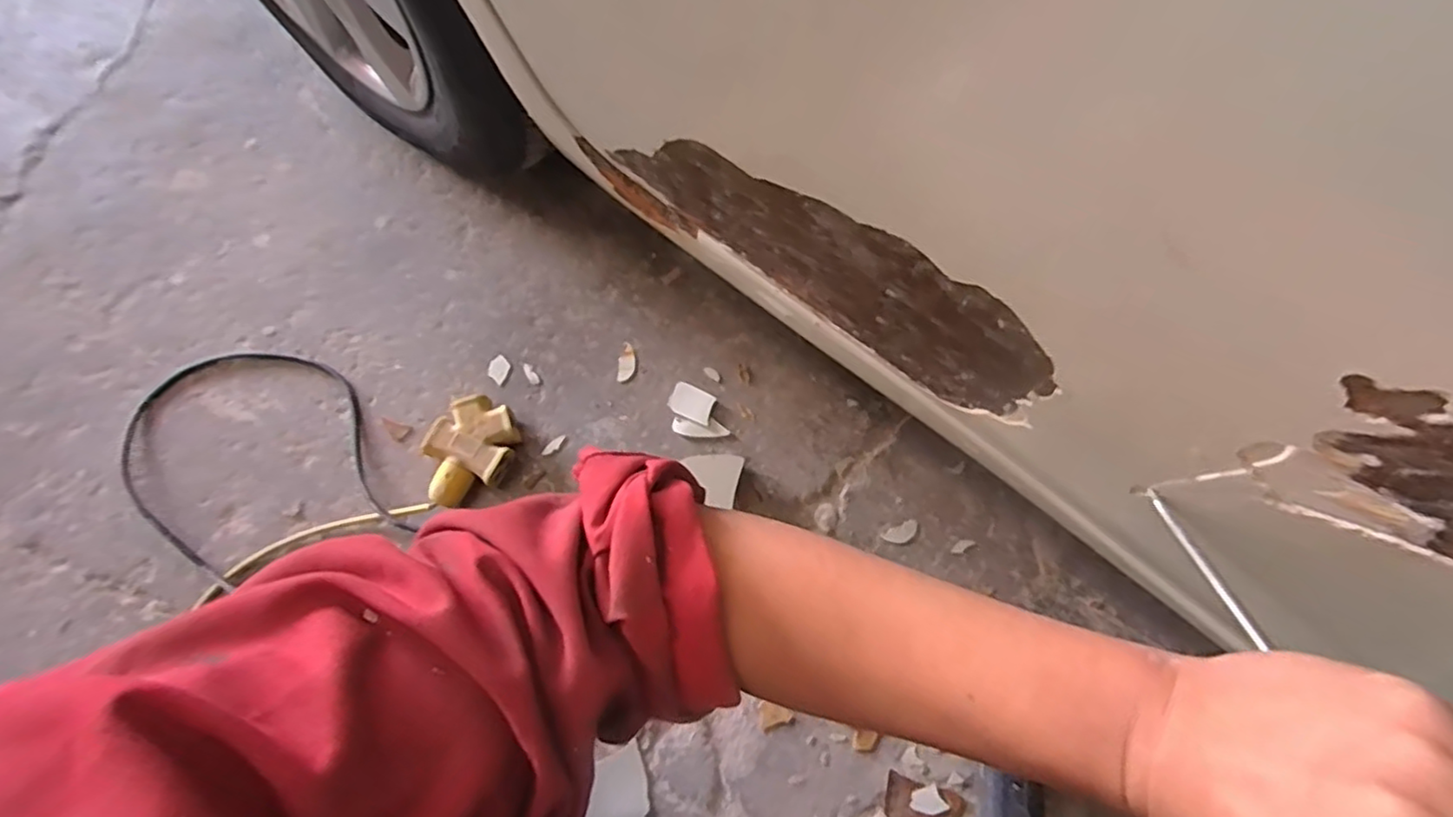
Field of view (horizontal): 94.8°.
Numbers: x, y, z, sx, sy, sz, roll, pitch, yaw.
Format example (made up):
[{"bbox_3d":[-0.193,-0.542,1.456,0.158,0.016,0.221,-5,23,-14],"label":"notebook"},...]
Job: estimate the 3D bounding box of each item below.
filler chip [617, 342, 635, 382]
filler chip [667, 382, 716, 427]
[{"bbox_3d":[-0.113,-0.053,0.753,0.020,0.005,0.047,-1,73,-1],"label":"filler chip"},{"bbox_3d":[-0.037,-0.007,0.735,0.050,0.009,0.036,26,75,7],"label":"filler chip"}]

